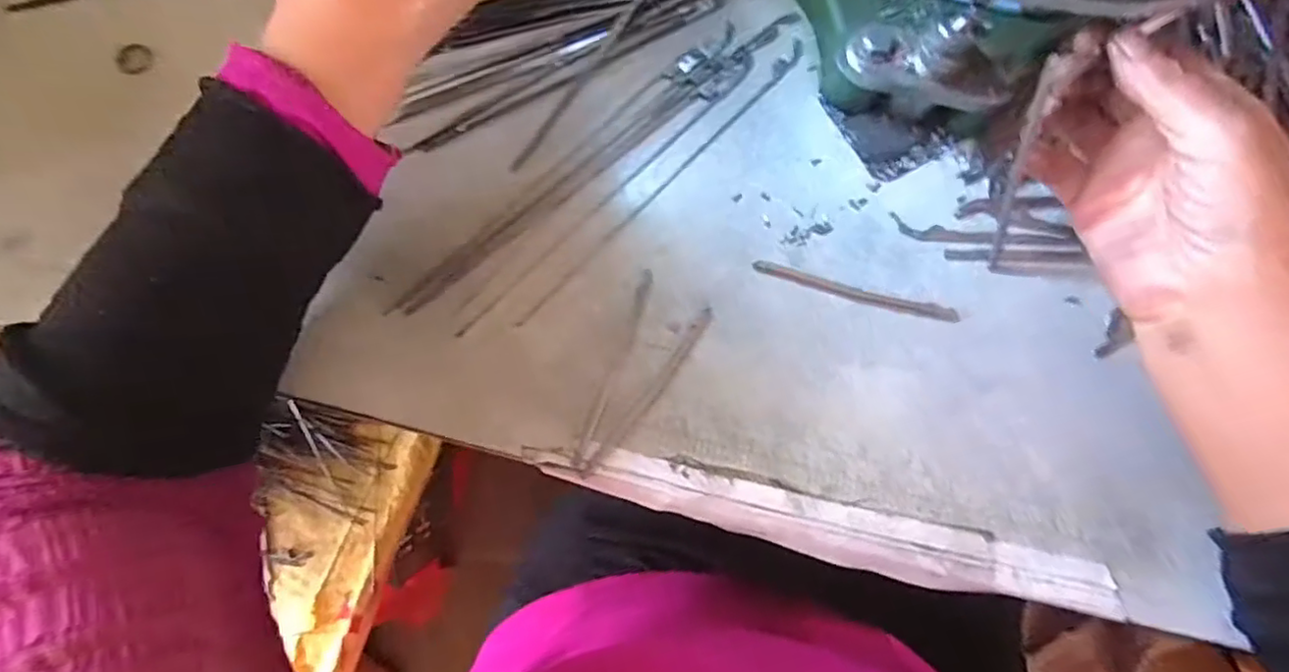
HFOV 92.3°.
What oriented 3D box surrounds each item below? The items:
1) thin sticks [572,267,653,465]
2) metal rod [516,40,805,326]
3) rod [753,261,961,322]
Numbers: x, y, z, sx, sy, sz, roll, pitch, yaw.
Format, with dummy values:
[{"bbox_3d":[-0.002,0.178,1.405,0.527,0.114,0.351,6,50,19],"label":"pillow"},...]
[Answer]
[{"bbox_3d":[-0.014,0.014,0.290,0.008,0.004,0.096,21,79,3],"label":"thin sticks"},{"bbox_3d":[0.013,-0.078,0.311,0.009,0.004,0.205,43,81,6],"label":"metal rod"},{"bbox_3d":[0.102,-0.021,0.299,0.099,0.004,0.008,14,79,1],"label":"rod"}]

